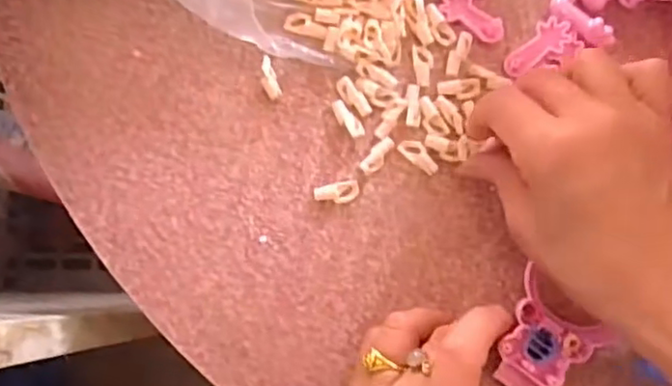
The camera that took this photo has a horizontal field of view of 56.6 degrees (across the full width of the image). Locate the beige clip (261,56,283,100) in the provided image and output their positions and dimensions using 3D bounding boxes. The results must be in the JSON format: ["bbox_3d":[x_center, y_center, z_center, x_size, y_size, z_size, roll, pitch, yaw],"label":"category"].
[{"bbox_3d":[-0.038,-0.065,0.354,0.010,0.008,0.024,-11,99,1],"label":"beige clip"}]

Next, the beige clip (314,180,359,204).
[{"bbox_3d":[0.000,0.000,0.348,0.025,0.006,0.012,-8,83,-11],"label":"beige clip"}]

